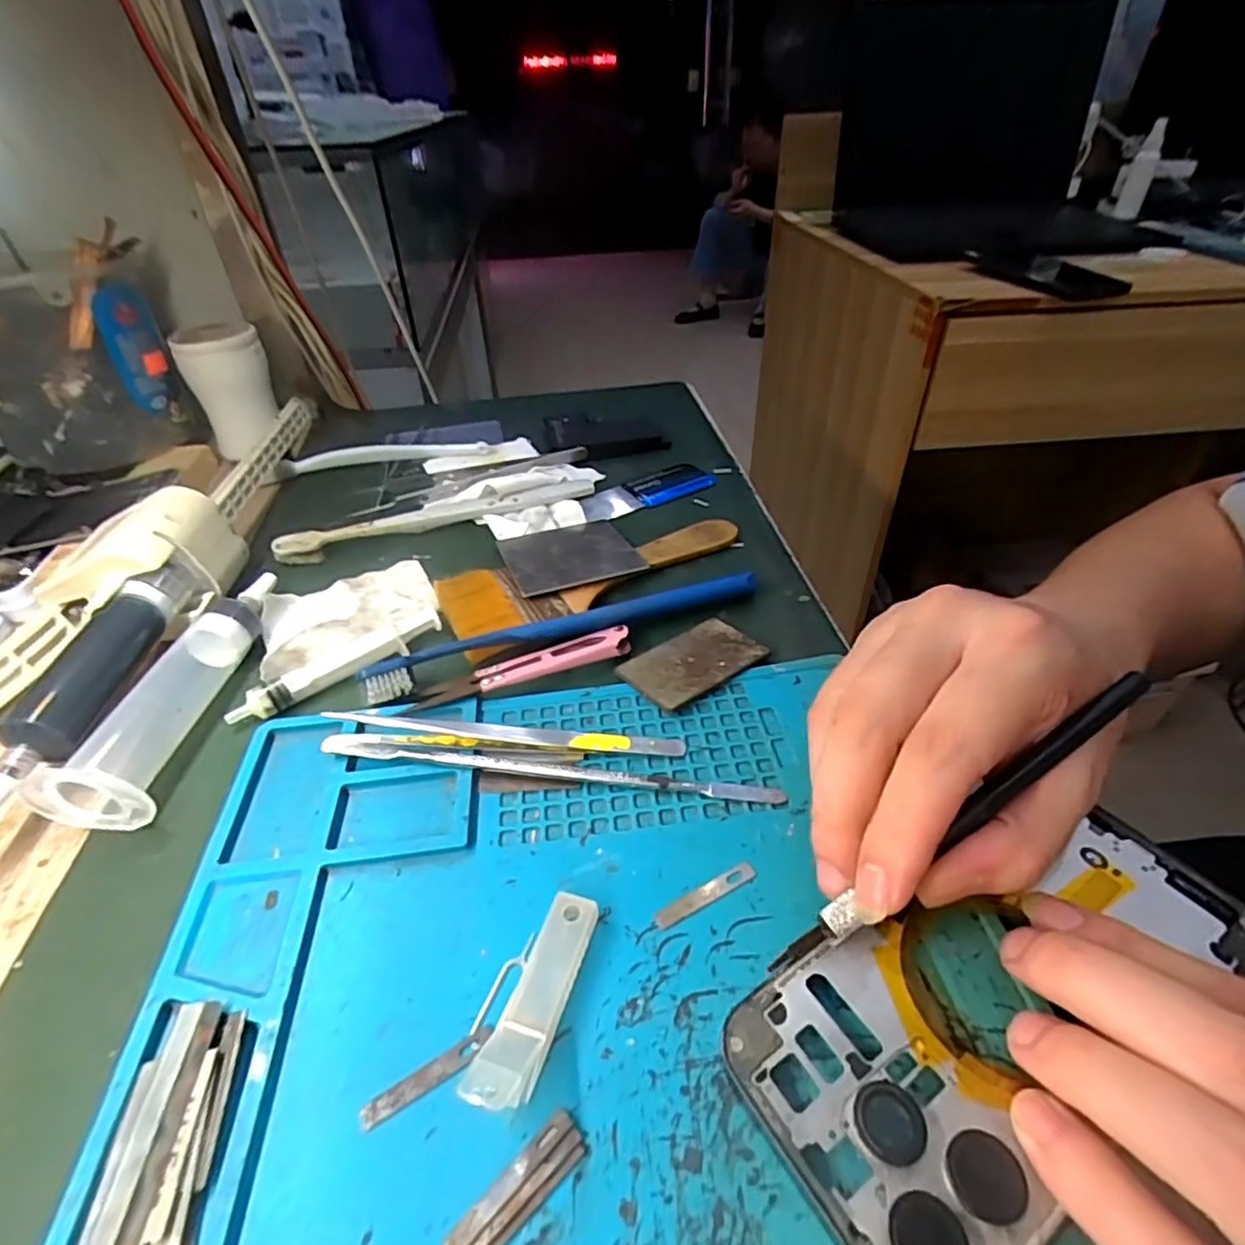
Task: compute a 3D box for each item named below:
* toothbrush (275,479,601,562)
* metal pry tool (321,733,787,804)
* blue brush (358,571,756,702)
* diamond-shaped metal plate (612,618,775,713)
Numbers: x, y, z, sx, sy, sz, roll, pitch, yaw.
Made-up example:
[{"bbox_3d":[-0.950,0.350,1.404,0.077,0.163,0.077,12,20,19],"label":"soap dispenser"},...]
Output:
[{"bbox_3d":[-0.104,-0.063,0.378,0.183,0.011,0.016,-17,42,-17],"label":"toothbrush"},{"bbox_3d":[-0.028,0.053,0.240,0.170,0.008,0.011,4,41,7],"label":"metal pry tool"},{"bbox_3d":[-0.022,0.003,0.291,0.179,0.012,0.015,-15,42,-15],"label":"blue brush"},{"bbox_3d":[0.030,0.016,0.282,0.059,0.005,0.037,-27,46,-27],"label":"diamond-shaped metal plate"}]

